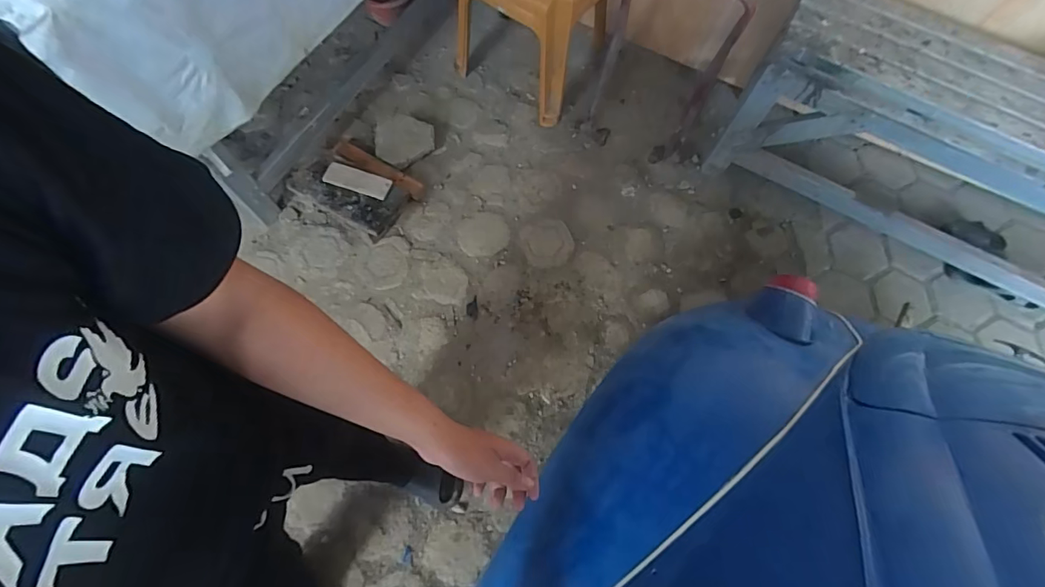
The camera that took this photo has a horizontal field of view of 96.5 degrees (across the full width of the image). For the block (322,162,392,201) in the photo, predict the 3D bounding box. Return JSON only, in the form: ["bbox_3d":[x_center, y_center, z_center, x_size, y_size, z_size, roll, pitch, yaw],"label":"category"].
[{"bbox_3d":[-0.543,-0.372,1.526,0.225,0.027,0.078,18,76,5],"label":"block"}]

